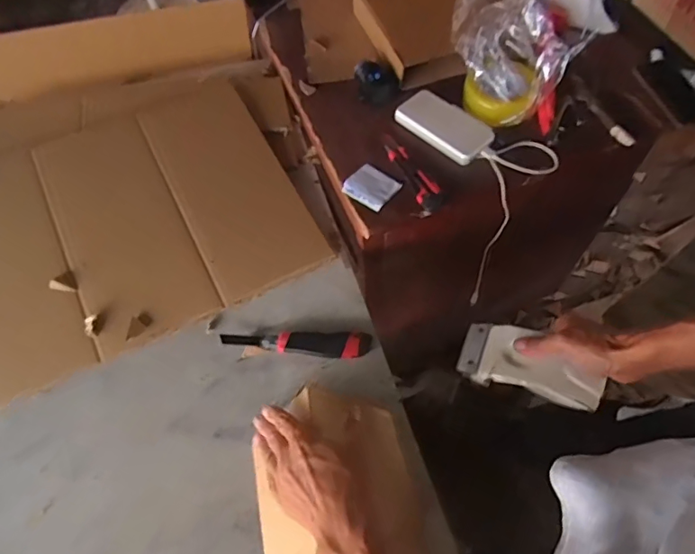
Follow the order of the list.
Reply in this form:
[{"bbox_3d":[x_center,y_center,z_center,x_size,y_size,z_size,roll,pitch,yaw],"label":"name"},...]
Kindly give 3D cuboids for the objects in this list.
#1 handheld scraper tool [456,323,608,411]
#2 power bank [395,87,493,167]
[{"bbox_3d":[0.210,0.104,0.591,0.161,0.042,0.066,21,63,32],"label":"handheld scraper tool"},{"bbox_3d":[0.170,-0.264,0.876,0.166,0.030,0.081,40,69,20],"label":"power bank"}]

